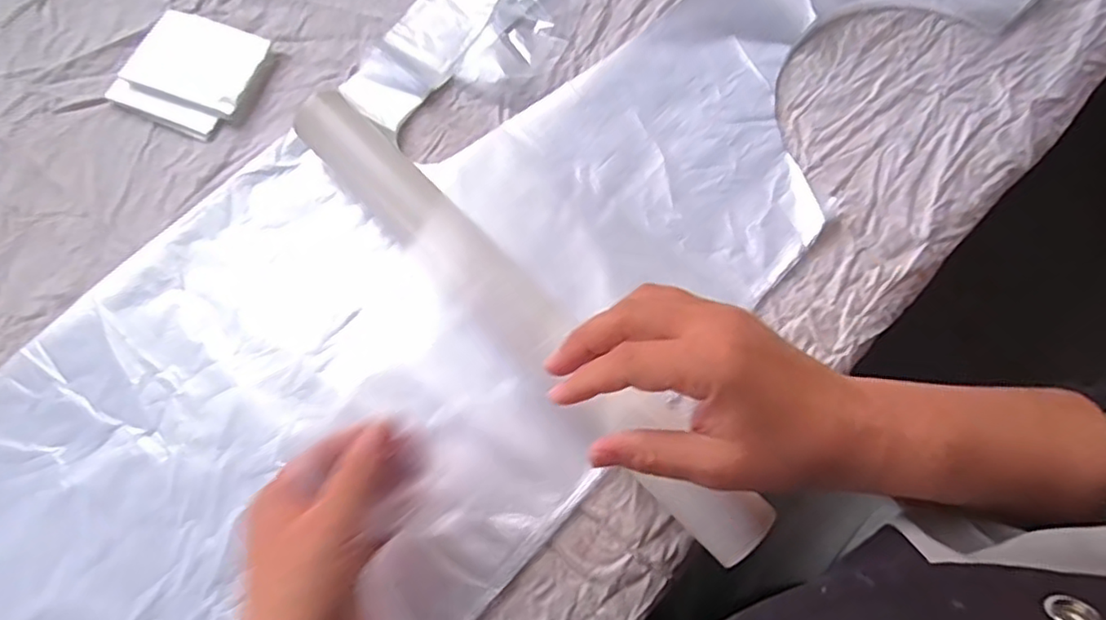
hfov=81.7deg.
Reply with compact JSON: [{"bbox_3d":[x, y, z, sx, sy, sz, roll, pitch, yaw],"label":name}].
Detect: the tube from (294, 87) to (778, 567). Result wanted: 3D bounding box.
[{"bbox_3d":[-0.025,-0.006,0.365,0.038,0.028,0.359,-42,76,-12],"label":"tube"}]

